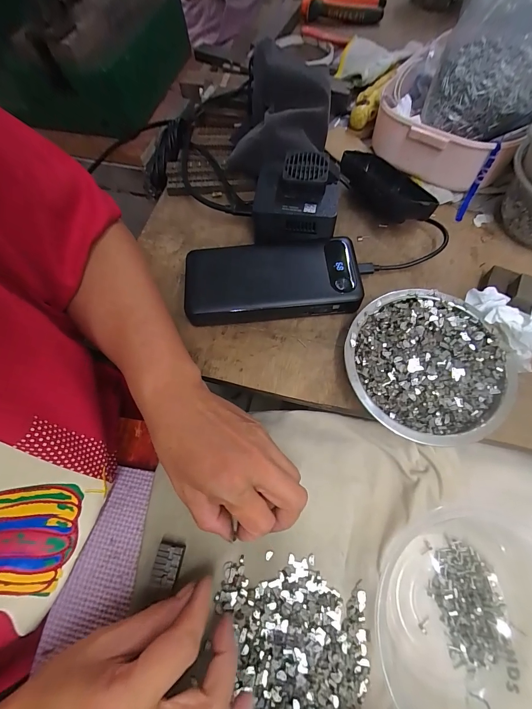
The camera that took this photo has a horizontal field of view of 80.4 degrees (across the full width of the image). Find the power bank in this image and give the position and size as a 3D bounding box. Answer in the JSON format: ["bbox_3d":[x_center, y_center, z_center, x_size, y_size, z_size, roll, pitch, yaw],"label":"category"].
[{"bbox_3d":[0.005,-0.068,0.289,0.153,0.024,0.071,-5,66,0],"label":"power bank"}]

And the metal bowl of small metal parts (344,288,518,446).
[{"bbox_3d":[0.122,0.010,0.251,0.117,0.033,0.115,-1,66,2],"label":"metal bowl of small metal parts"}]

